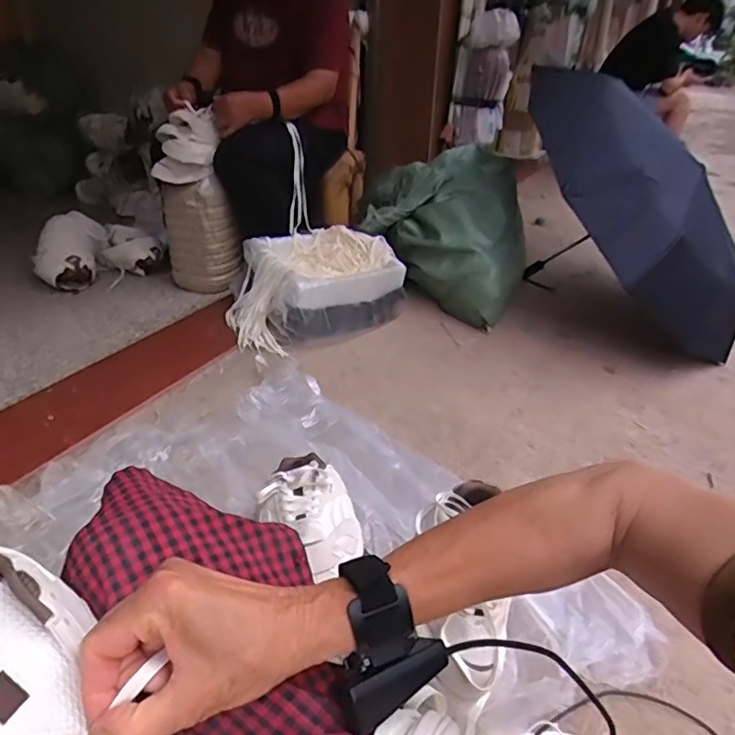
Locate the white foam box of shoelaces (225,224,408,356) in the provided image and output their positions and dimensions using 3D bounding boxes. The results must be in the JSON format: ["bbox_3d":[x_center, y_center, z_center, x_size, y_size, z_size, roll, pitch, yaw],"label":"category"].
[{"bbox_3d":[-0.130,-0.202,1.417,0.431,0.214,0.259,-19,37,-32],"label":"white foam box of shoelaces"}]

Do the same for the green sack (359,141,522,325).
[{"bbox_3d":[0.217,-0.397,1.627,0.464,0.360,0.471,3,31,2],"label":"green sack"}]

